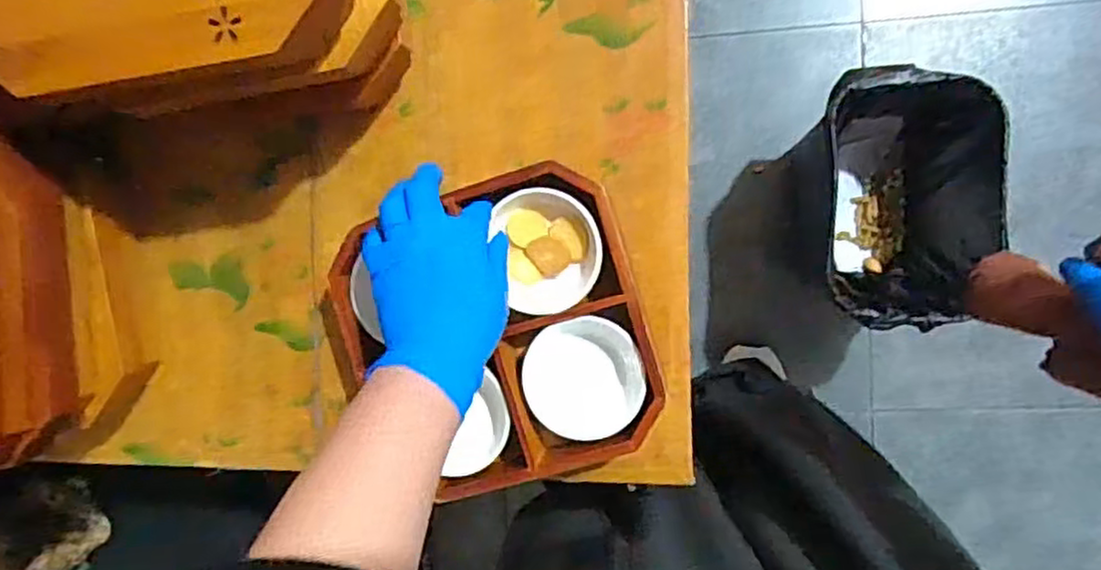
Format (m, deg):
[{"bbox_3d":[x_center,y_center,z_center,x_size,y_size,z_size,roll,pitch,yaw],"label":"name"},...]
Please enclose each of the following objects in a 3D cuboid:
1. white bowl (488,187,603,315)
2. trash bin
[{"bbox_3d":[0.000,-0.026,0.515,0.075,0.046,0.086,-26,90,9],"label":"white bowl"},{"bbox_3d":[0.439,-0.106,0.925,0.185,0.258,0.302,-3,93,9],"label":"trash bin"}]

